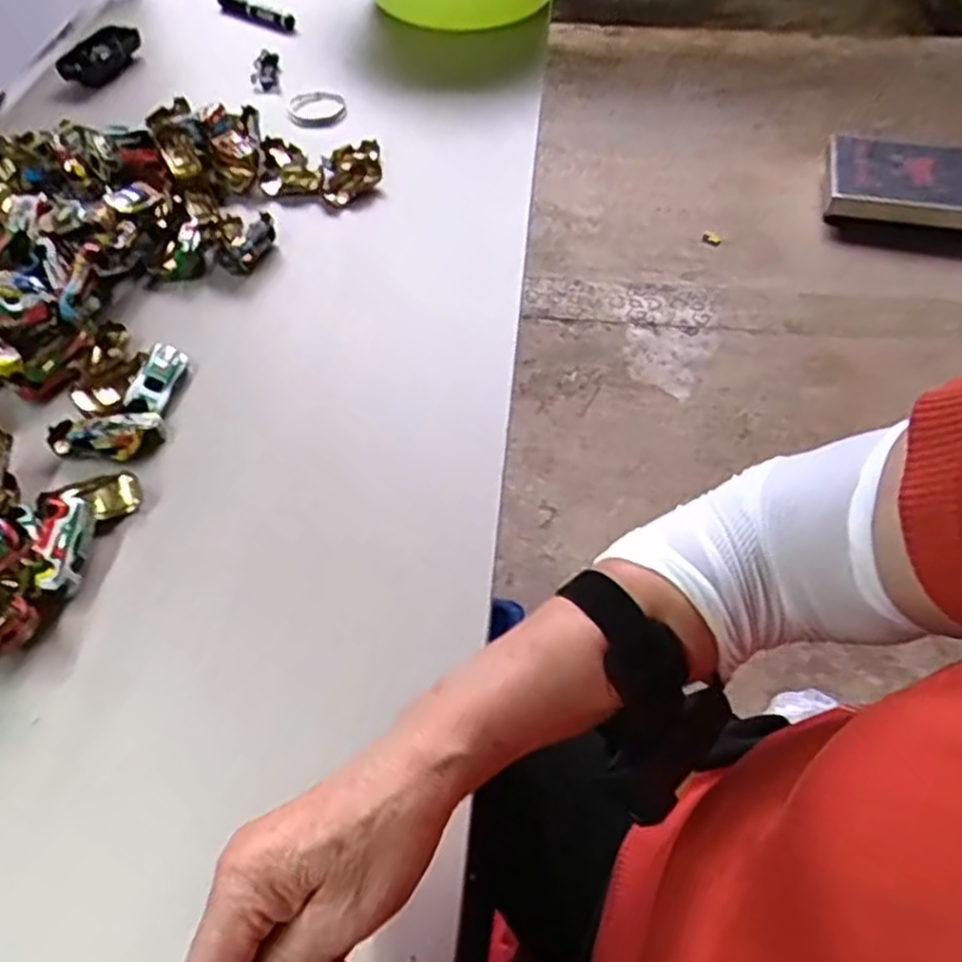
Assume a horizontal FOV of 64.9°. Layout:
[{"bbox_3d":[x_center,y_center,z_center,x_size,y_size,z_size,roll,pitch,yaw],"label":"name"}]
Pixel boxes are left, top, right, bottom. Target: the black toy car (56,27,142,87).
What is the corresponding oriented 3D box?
[{"bbox_3d":[-0.445,-0.502,0.894,0.053,0.040,0.103,13,54,11],"label":"black toy car"}]

